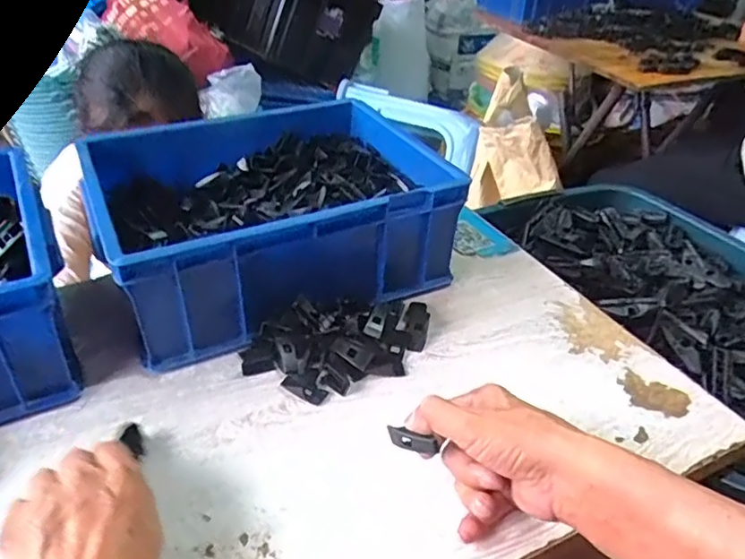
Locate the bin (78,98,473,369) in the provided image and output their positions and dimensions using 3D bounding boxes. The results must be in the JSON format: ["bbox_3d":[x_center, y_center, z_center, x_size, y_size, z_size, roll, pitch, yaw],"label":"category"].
[{"bbox_3d":[-0.108,-0.076,0.660,0.346,0.125,0.282,-16,39,-24],"label":"bin"}]

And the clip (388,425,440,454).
[{"bbox_3d":[0.029,0.115,0.429,0.040,0.019,0.005,9,33,35],"label":"clip"}]

